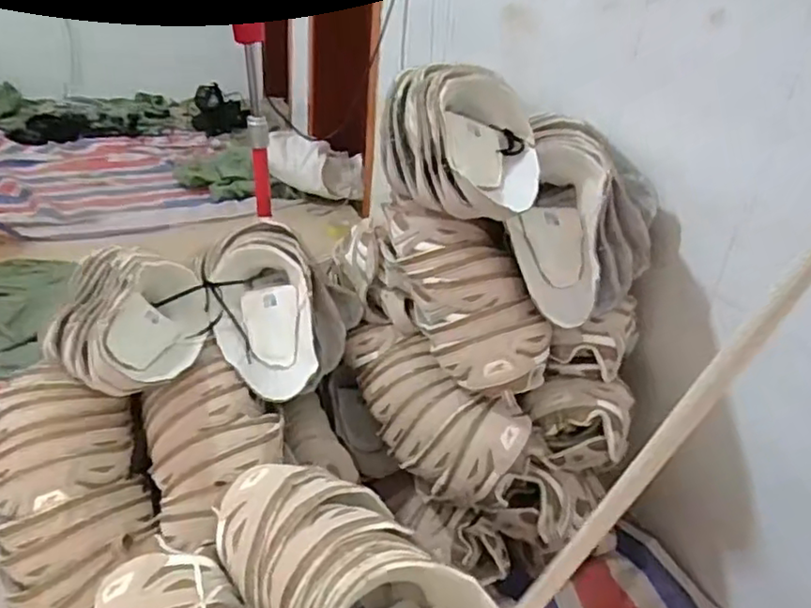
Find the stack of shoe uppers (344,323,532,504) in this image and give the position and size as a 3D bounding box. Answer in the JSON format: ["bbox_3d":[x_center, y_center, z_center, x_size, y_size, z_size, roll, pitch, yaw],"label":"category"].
[{"bbox_3d":[0.039,0.134,0.921,0.154,0.115,0.325,-7,30,-23],"label":"stack of shoe uppers"}]

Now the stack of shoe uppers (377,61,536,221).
[{"bbox_3d":[0.071,-0.215,0.843,0.211,0.150,0.247,8,28,3],"label":"stack of shoe uppers"}]

